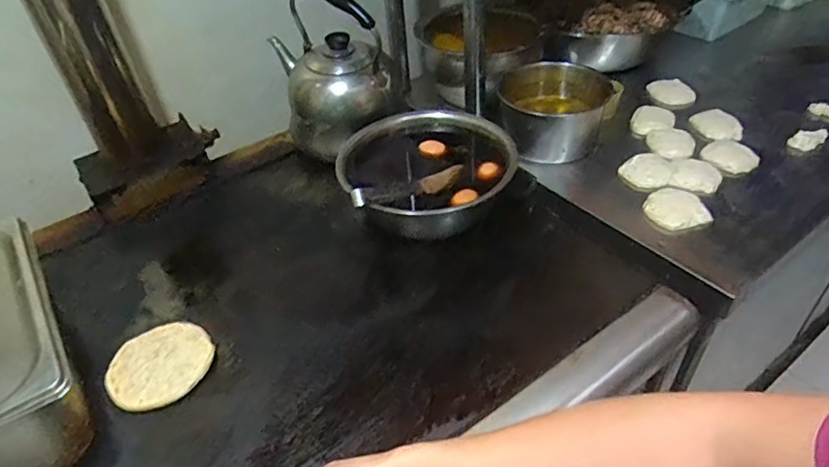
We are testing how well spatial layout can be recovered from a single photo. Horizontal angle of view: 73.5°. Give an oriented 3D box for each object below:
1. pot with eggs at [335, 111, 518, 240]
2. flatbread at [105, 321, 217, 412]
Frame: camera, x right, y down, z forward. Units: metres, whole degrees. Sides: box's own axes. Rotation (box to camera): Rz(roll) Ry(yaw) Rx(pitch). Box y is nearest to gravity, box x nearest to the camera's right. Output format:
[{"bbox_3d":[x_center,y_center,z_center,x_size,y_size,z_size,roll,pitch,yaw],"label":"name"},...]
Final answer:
[{"bbox_3d":[0.023,-0.088,0.864,0.270,0.111,0.238,-15,42,-10],"label":"pot with eggs"},{"bbox_3d":[-0.315,0.164,0.691,0.123,0.018,0.114,-3,42,3],"label":"flatbread"}]

